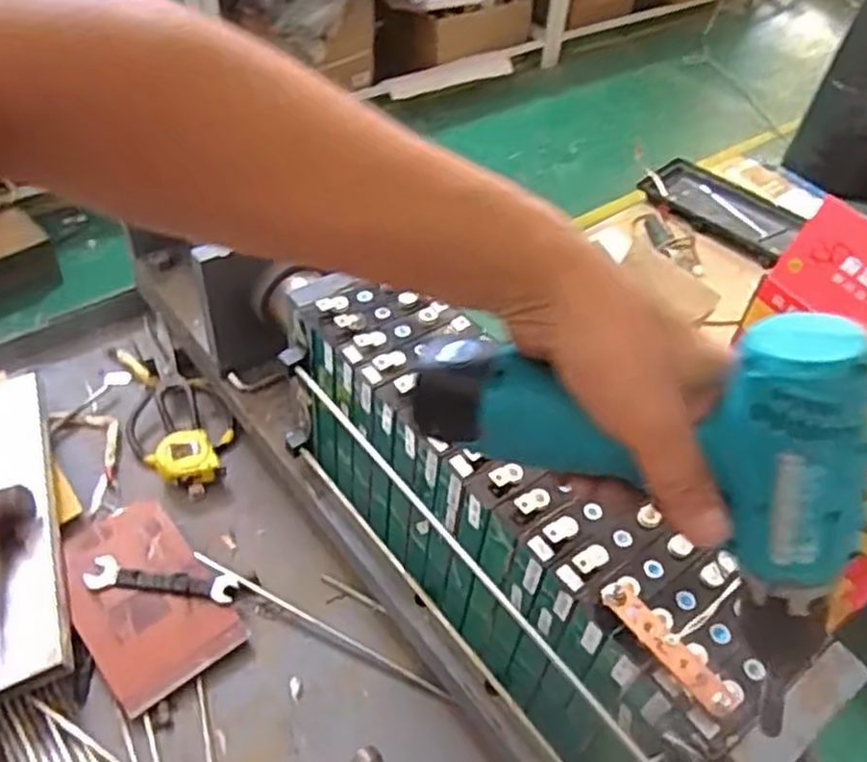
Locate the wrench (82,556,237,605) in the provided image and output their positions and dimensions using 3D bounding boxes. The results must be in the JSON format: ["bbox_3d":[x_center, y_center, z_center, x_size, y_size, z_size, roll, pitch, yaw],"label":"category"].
[{"bbox_3d":[-0.293,0.216,0.816,0.154,0.016,0.033,8,47,1],"label":"wrench"}]

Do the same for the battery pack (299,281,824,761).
[{"bbox_3d":[0.055,0.124,0.690,0.156,0.203,0.498,-25,54,-26],"label":"battery pack"}]

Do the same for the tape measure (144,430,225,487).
[{"bbox_3d":[-0.307,0.096,0.929,0.082,0.037,0.065,-15,51,-19],"label":"tape measure"}]

